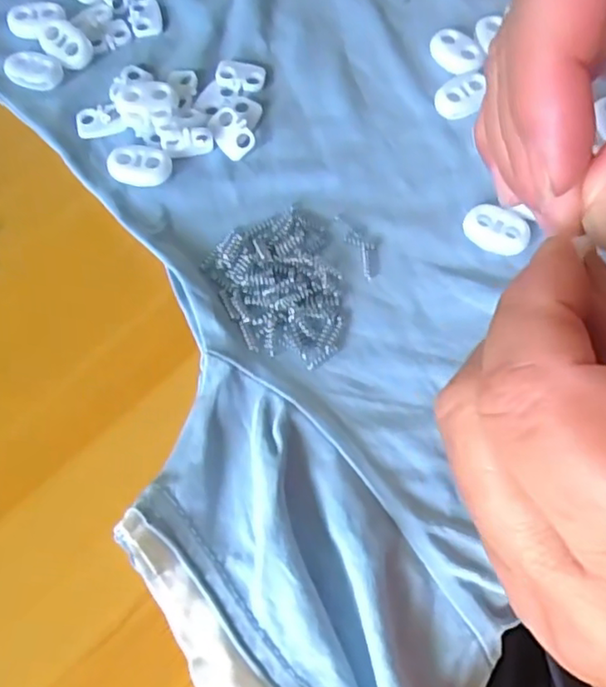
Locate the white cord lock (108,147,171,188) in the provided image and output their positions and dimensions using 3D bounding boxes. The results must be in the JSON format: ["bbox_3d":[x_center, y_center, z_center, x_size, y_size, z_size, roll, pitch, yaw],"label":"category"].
[{"bbox_3d":[-0.058,-0.063,0.226,0.022,0.004,0.013,4,70,3],"label":"white cord lock"}]

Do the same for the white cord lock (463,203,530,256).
[{"bbox_3d":[0.065,-0.039,0.214,0.022,0.008,0.012,30,73,12],"label":"white cord lock"}]

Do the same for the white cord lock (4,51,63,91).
[{"bbox_3d":[-0.104,-0.105,0.243,0.022,0.004,0.016,13,70,6],"label":"white cord lock"}]

